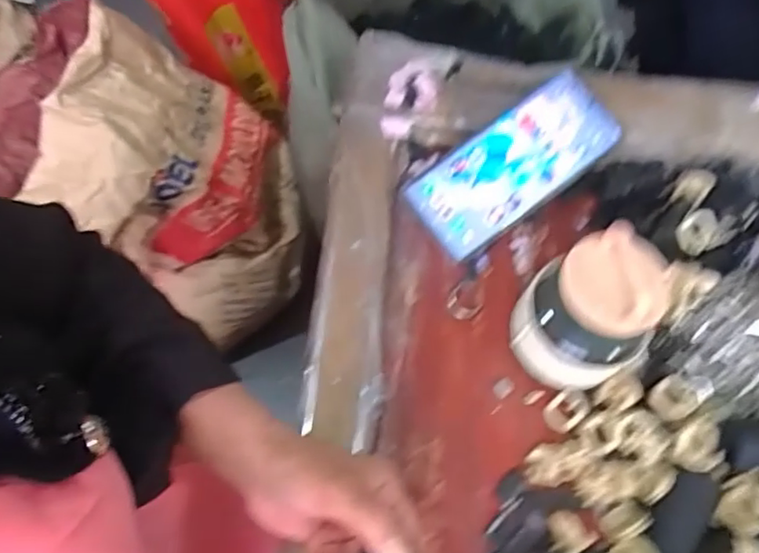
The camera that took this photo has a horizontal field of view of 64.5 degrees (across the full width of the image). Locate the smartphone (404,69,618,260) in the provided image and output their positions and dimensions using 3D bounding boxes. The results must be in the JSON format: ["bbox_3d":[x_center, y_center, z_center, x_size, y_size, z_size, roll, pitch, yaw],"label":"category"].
[{"bbox_3d":[0.103,-0.087,0.463,0.164,0.008,0.074,-37,79,-2],"label":"smartphone"}]

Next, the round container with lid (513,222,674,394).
[{"bbox_3d":[0.125,0.023,0.369,0.070,0.106,0.066,0,65,0],"label":"round container with lid"}]

